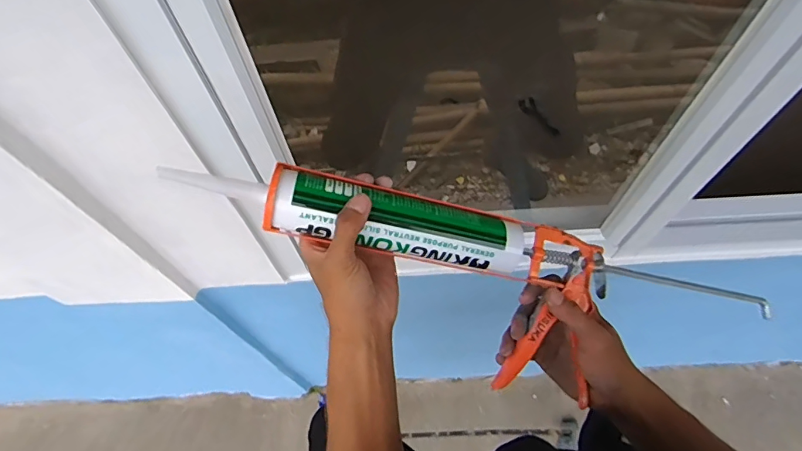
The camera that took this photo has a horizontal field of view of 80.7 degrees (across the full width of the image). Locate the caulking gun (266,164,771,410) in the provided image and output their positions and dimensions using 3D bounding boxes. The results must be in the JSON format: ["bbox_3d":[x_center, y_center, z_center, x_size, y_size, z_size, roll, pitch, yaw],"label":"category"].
[{"bbox_3d":[0.113,0.067,0.429,0.471,0.060,0.125,15,61,-15],"label":"caulking gun"}]

